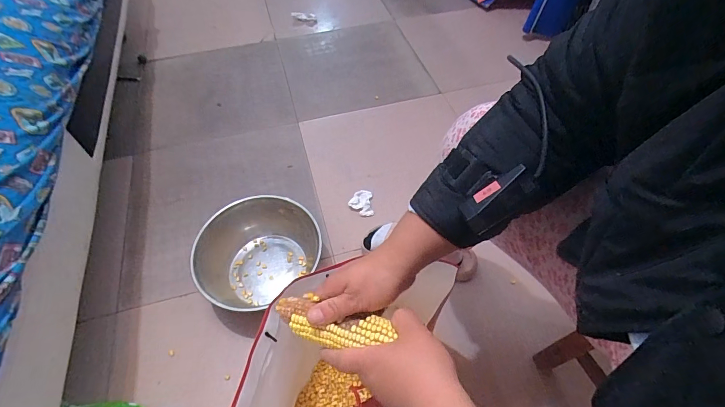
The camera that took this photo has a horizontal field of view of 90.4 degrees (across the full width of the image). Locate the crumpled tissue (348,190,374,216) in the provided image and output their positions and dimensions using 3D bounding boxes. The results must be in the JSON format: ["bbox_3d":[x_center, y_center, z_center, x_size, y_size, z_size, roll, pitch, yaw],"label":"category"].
[{"bbox_3d":[-0.004,-0.002,0.978,0.062,0.014,0.081,-4,54,-1],"label":"crumpled tissue"}]

